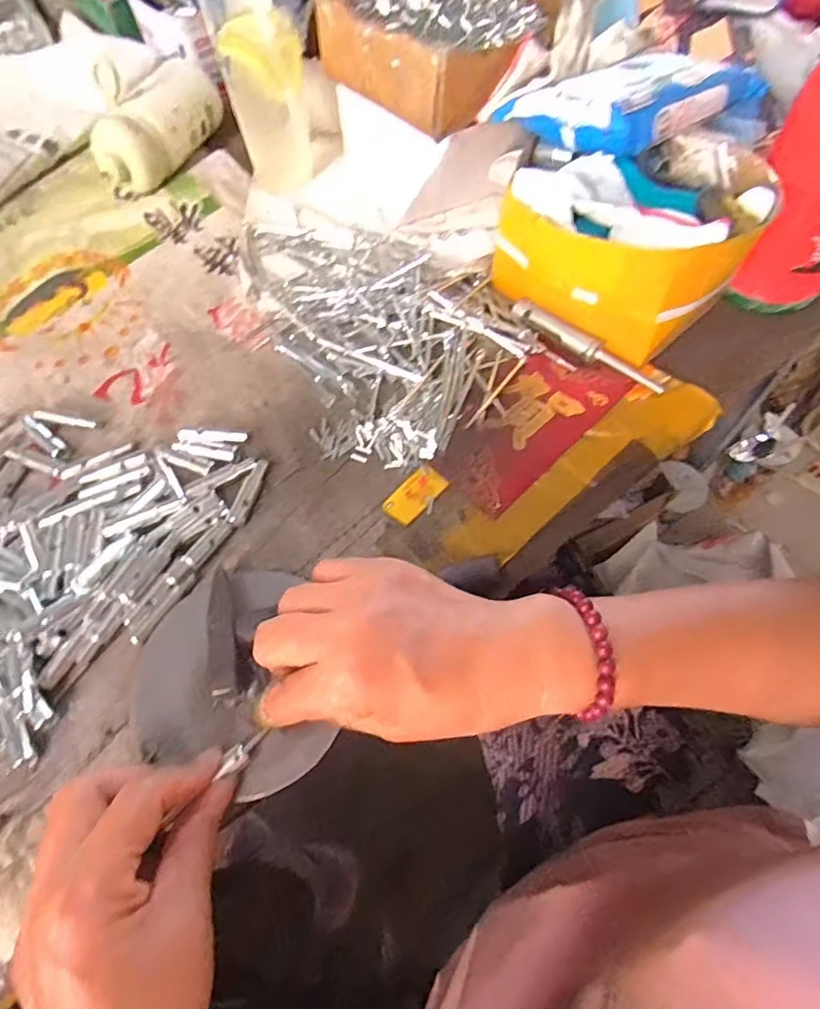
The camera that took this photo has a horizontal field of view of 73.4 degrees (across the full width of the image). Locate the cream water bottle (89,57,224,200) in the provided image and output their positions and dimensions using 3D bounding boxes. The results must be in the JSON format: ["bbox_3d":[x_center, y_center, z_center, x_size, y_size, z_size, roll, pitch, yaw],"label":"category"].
[{"bbox_3d":[-0.249,-0.374,0.547,0.058,0.066,0.148,22,66,12],"label":"cream water bottle"}]

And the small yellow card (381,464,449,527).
[{"bbox_3d":[0.004,-0.007,0.383,0.025,0.004,0.046,41,71,19],"label":"small yellow card"}]

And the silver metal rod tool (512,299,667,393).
[{"bbox_3d":[0.136,-0.124,0.428,0.135,0.013,0.019,37,70,18],"label":"silver metal rod tool"}]

